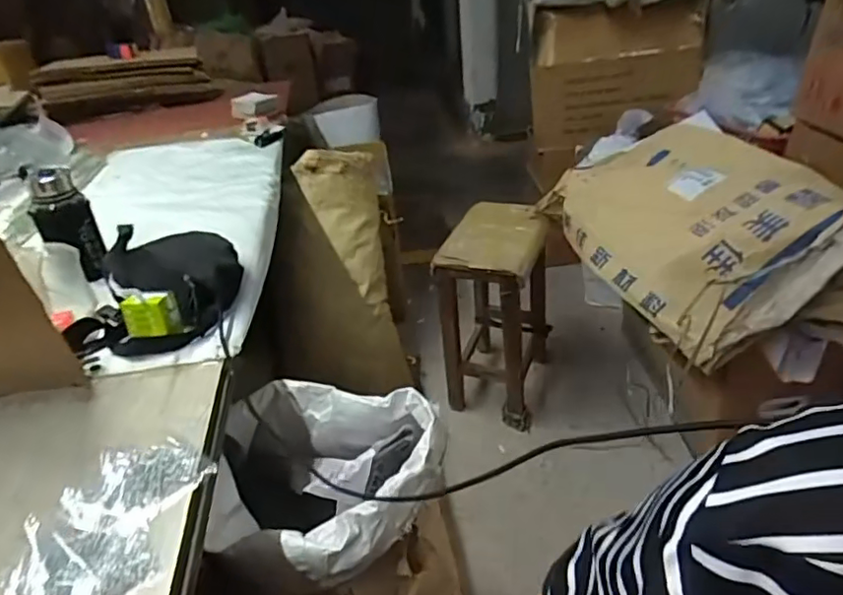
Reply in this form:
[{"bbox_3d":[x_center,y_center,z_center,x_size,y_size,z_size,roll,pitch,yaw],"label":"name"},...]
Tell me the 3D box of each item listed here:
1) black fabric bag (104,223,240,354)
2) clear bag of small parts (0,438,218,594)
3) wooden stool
[{"bbox_3d":[-0.366,-0.028,0.857,0.190,0.076,0.291,-16,32,-18],"label":"black fabric bag"},{"bbox_3d":[-0.273,0.201,0.511,0.122,0.021,0.184,-1,30,7],"label":"clear bag of small parts"},{"bbox_3d":[0.214,0.048,1.618,0.240,0.546,0.389,6,32,18],"label":"wooden stool"}]

